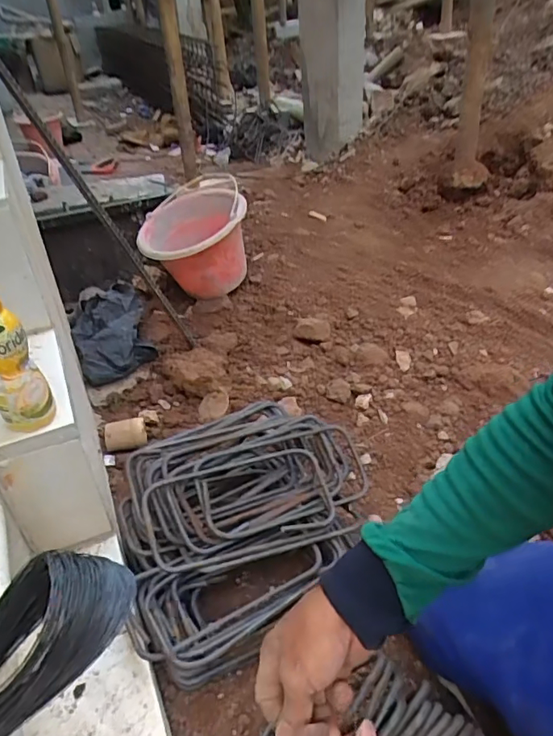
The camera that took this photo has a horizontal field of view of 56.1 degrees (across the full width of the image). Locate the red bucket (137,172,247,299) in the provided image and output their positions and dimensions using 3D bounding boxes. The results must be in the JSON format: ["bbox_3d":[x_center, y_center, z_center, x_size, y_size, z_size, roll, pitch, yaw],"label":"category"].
[{"bbox_3d":[-0.204,-0.334,1.402,0.285,0.217,0.285,-8,50,10],"label":"red bucket"}]

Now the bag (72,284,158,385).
[{"bbox_3d":[-0.392,-0.080,1.242,0.176,0.129,0.239,-18,39,-17],"label":"bag"}]

